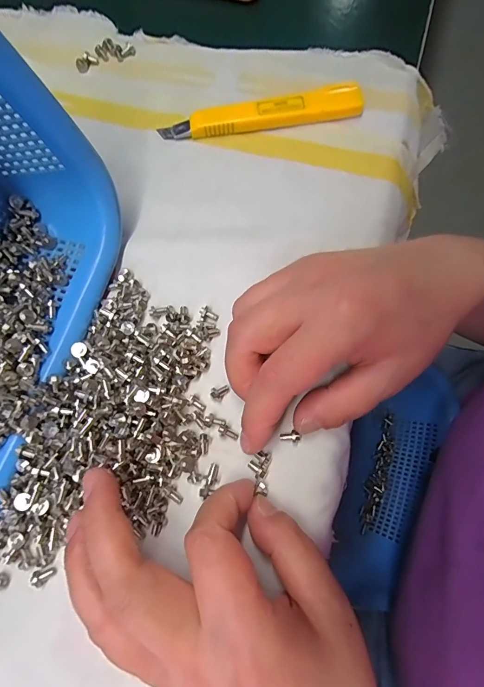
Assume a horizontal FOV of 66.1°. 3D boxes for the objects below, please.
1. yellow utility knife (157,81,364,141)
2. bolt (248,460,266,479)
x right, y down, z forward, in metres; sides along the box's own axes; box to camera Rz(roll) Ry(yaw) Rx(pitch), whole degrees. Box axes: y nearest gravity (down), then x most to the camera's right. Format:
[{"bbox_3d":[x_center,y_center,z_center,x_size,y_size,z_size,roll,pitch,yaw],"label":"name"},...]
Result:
[{"bbox_3d":[0.012,-0.149,0.244,0.130,0.017,0.016,-7,73,0],"label":"yellow utility knife"},{"bbox_3d":[0.008,0.065,0.192,0.010,0.004,0.005,30,78,8],"label":"bolt"}]

